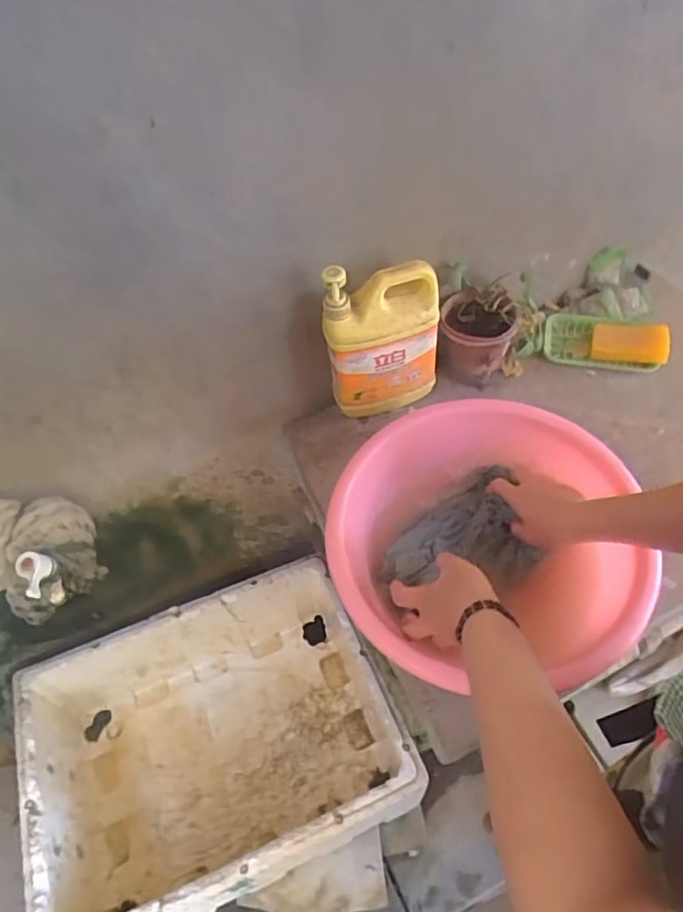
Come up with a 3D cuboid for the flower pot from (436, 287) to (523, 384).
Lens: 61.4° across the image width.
[{"bbox_3d":[0.199,-0.171,0.847,0.108,0.107,0.094,5,56,9],"label":"flower pot"}]

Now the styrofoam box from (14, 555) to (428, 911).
[{"bbox_3d":[-0.223,0.508,1.039,0.586,0.241,0.447,-23,56,-10],"label":"styrofoam box"}]

